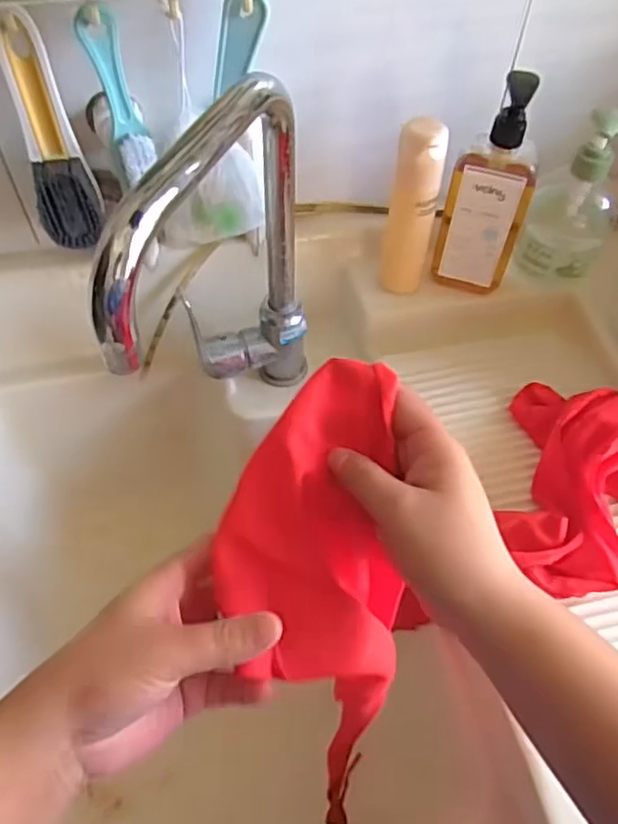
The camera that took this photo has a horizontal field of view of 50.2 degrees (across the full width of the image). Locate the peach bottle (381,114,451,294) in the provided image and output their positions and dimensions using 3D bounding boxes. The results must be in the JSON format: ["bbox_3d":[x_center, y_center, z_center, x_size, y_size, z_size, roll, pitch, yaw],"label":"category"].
[{"bbox_3d":[0.091,-0.169,0.591,0.042,0.175,0.036,11,57,6],"label":"peach bottle"}]

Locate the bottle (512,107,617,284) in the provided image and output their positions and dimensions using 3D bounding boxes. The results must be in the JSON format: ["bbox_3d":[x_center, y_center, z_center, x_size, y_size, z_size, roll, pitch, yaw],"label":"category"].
[{"bbox_3d":[0.241,-0.186,0.593,0.070,0.151,0.062,25,60,15],"label":"bottle"}]

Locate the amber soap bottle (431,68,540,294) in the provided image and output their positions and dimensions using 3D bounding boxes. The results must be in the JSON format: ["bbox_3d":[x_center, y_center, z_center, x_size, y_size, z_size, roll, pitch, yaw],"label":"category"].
[{"bbox_3d":[0.157,-0.192,0.577,0.068,0.210,0.041,12,57,7],"label":"amber soap bottle"}]

